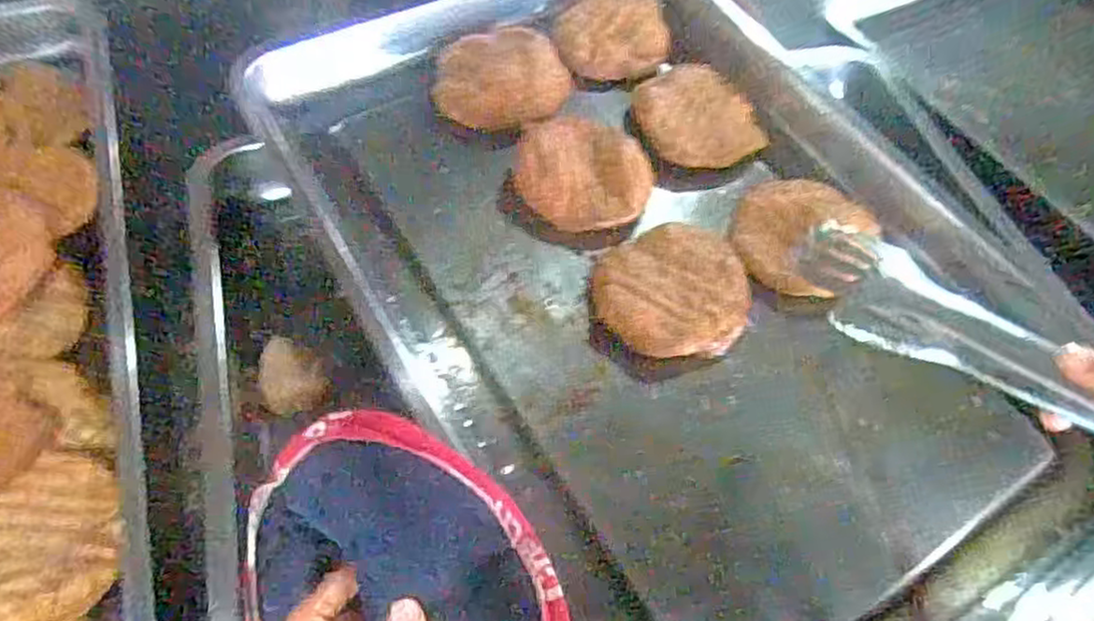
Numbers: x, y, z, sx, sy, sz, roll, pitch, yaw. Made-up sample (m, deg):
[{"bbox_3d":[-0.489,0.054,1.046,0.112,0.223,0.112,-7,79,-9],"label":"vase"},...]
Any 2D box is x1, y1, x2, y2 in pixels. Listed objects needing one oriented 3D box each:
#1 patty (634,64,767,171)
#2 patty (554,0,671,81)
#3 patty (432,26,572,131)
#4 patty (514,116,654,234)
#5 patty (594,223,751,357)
[{"bbox_3d":[0.119,-0.152,0.566,0.090,0.021,0.094,2,56,-3],"label":"patty"},{"bbox_3d":[0.056,-0.236,0.606,0.094,0.021,0.097,4,56,-2],"label":"patty"},{"bbox_3d":[-0.035,-0.185,0.568,0.103,0.017,0.101,2,56,-3],"label":"patty"},{"bbox_3d":[0.025,-0.103,0.526,0.102,0.014,0.094,2,56,-3],"label":"patty"},{"bbox_3d":[0.084,-0.014,0.483,0.100,0.016,0.097,0,56,-4],"label":"patty"}]

